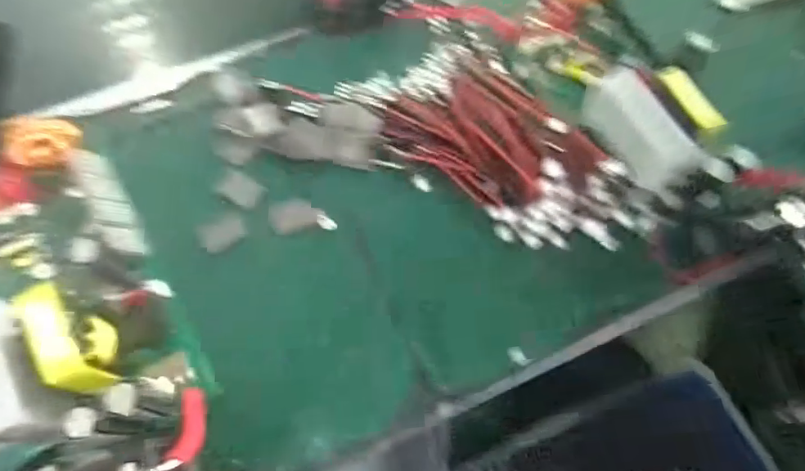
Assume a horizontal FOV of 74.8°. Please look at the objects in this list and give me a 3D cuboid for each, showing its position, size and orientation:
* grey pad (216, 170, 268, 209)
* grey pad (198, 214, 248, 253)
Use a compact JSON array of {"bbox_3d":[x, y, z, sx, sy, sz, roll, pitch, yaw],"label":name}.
[{"bbox_3d":[-0.100,-0.029,0.329,0.027,0.004,0.018,26,67,5],"label":"grey pad"},{"bbox_3d":[-0.108,-0.001,0.318,0.027,0.004,0.018,-27,72,-16],"label":"grey pad"}]

